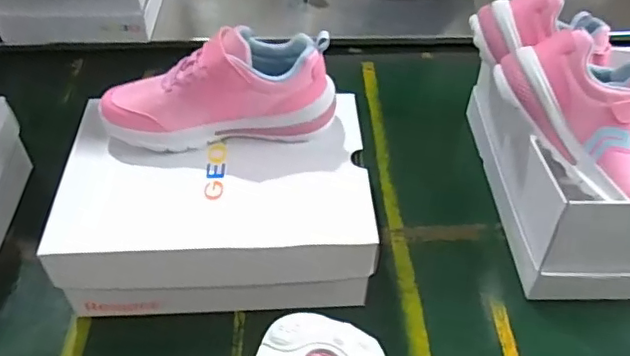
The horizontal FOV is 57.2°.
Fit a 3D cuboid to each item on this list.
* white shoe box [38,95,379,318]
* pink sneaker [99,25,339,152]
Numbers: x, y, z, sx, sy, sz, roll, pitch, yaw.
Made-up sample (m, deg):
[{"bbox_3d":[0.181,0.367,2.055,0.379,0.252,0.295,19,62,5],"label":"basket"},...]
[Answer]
[{"bbox_3d":[-0.102,0.030,0.636,0.310,0.118,0.209,-2,45,-3],"label":"white shoe box"},{"bbox_3d":[-0.102,-0.097,0.606,0.245,0.101,0.072,-4,45,-5],"label":"pink sneaker"}]

